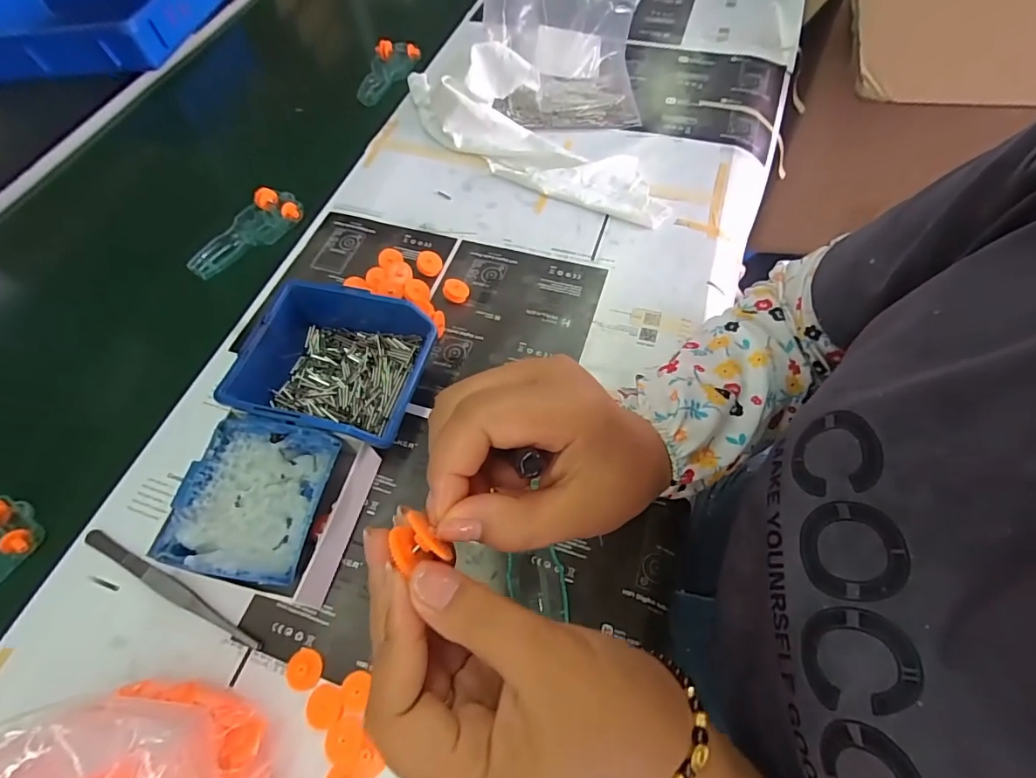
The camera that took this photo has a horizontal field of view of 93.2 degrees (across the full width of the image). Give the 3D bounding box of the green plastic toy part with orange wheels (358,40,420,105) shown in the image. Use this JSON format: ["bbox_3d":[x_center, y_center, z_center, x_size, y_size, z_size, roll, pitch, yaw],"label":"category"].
[{"bbox_3d":[-0.170,-0.414,0.639,0.066,0.025,0.116,5,61,8],"label":"green plastic toy part with orange wheels"}]

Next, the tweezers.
[{"bbox_3d":[-0.232,0.130,0.324,0.154,0.012,0.011,21,64,16],"label":"tweezers"}]

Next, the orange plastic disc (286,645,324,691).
[{"bbox_3d":[-0.132,0.172,0.302,0.022,0.004,0.022,-2,60,4],"label":"orange plastic disc"}]

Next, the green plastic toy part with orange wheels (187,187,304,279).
[{"bbox_3d":[-0.284,-0.165,0.505,0.123,0.022,0.055,-40,65,-17],"label":"green plastic toy part with orange wheels"}]

